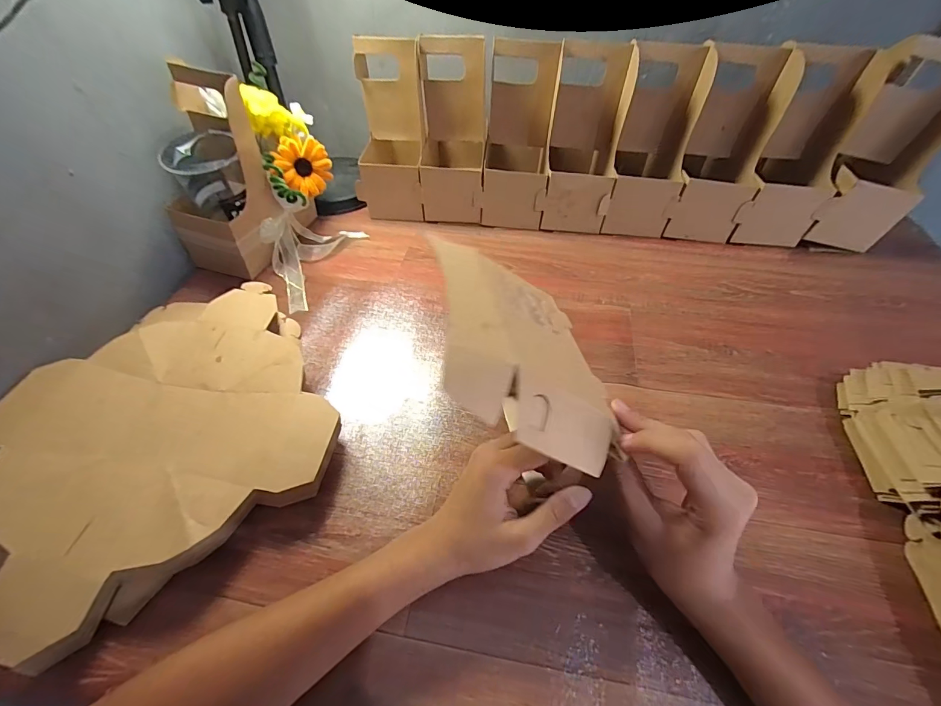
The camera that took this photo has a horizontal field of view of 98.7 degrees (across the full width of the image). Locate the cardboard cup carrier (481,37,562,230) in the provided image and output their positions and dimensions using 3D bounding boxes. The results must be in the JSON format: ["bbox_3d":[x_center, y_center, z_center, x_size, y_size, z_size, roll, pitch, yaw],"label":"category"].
[{"bbox_3d":[0.073,-0.339,0.624,0.096,0.224,0.190,2,50,4],"label":"cardboard cup carrier"}]

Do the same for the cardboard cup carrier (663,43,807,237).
[{"bbox_3d":[0.369,-0.305,0.589,0.104,0.216,0.192,16,52,15],"label":"cardboard cup carrier"}]

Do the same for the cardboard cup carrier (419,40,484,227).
[{"bbox_3d":[-0.026,-0.350,0.633,0.102,0.221,0.193,-1,50,1],"label":"cardboard cup carrier"}]

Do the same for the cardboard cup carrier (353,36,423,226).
[{"bbox_3d":[-0.127,-0.358,0.643,0.113,0.216,0.196,-3,50,-1],"label":"cardboard cup carrier"}]

